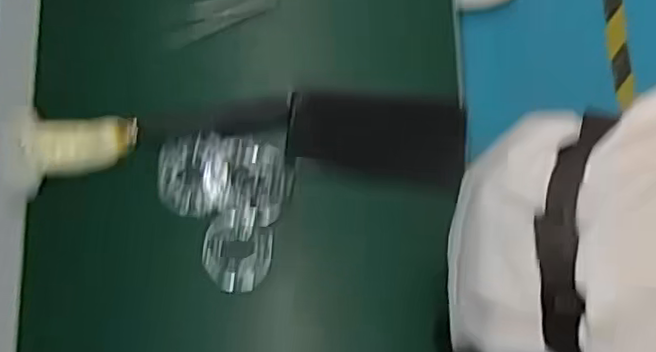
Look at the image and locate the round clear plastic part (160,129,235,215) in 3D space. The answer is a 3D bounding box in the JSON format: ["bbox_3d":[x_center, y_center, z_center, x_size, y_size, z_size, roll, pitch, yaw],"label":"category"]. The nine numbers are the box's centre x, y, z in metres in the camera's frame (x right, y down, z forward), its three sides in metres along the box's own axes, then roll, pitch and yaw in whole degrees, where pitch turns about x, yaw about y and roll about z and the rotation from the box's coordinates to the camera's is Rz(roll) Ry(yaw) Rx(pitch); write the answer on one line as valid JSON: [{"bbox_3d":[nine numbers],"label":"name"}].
[{"bbox_3d":[-0.119,-0.002,0.564,0.067,0.010,0.073,1,79,1],"label":"round clear plastic part"}]

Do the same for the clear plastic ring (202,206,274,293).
[{"bbox_3d":[-0.078,0.065,0.559,0.062,0.008,0.066,0,79,1],"label":"clear plastic ring"}]

